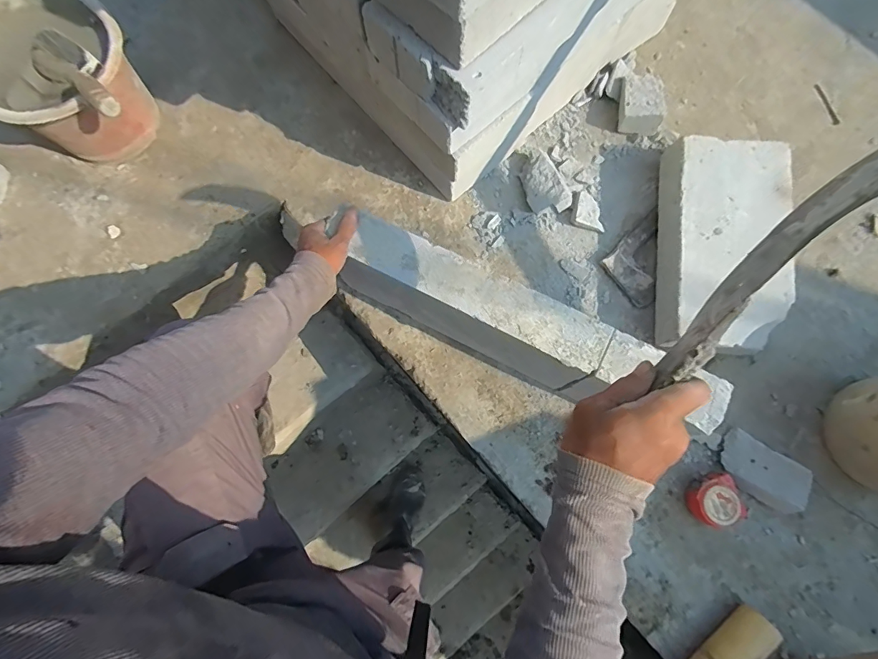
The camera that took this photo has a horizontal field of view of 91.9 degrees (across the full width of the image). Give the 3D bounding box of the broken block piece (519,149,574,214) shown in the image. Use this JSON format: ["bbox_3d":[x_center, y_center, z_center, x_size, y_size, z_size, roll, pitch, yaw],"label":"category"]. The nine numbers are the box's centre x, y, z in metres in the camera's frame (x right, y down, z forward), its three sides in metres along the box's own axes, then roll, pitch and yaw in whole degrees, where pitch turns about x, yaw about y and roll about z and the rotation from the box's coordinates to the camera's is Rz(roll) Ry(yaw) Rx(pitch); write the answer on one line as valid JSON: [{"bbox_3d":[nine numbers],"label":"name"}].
[{"bbox_3d":[0.194,-0.277,0.812,0.077,0.048,0.121,-27,78,-5],"label":"broken block piece"}]

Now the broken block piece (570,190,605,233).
[{"bbox_3d":[0.287,-0.229,0.812,0.062,0.023,0.078,10,78,3],"label":"broken block piece"}]

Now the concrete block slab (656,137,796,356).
[{"bbox_3d":[0.504,-0.145,0.760,0.210,0.094,0.384,8,78,3],"label":"concrete block slab"}]

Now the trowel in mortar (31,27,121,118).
[{"bbox_3d":[-0.580,-0.408,0.674,0.299,0.071,0.078,38,80,25],"label":"trowel in mortar"}]

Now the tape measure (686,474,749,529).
[{"bbox_3d":[0.453,0.283,0.690,0.078,0.038,0.079,0,77,1],"label":"tape measure"}]

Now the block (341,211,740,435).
[{"bbox_3d":[0.105,-0.002,0.681,0.583,0.202,0.082,26,79,6],"label":"block"}]

